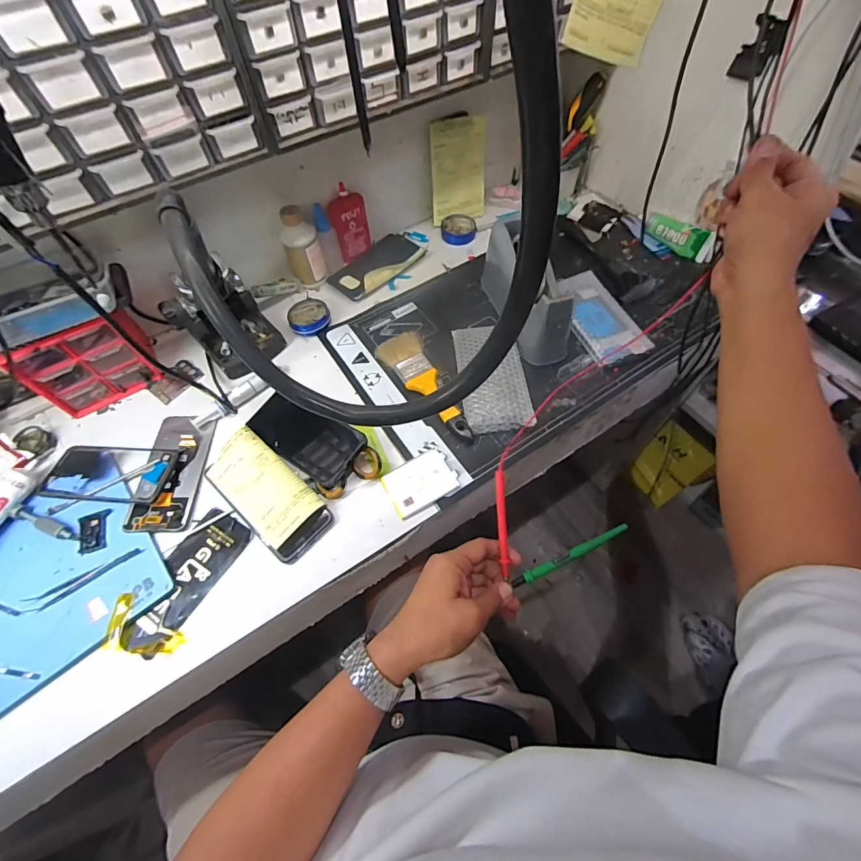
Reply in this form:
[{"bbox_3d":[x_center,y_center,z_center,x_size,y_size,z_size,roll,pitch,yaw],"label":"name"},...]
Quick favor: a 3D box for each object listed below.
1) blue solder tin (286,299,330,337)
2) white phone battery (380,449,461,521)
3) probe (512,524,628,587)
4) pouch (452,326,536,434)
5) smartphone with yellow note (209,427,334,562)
[{"bbox_3d":[-0.184,-0.175,0.626,0.060,0.015,0.060,-15,61,-6],"label":"blue solder tin"},{"bbox_3d":[-0.012,0.062,0.497,0.081,0.008,0.058,-27,63,-12],"label":"white phone battery"},{"bbox_3d":[0.144,0.125,0.419,0.132,0.008,0.010,-23,62,-11],"label":"probe"},{"bbox_3d":[0.084,-0.073,0.556,0.089,0.026,0.163,-5,60,-1],"label":"pouch"},{"bbox_3d":[-0.192,0.073,0.489,0.162,0.027,0.077,38,68,21],"label":"smartphone with yellow note"}]

